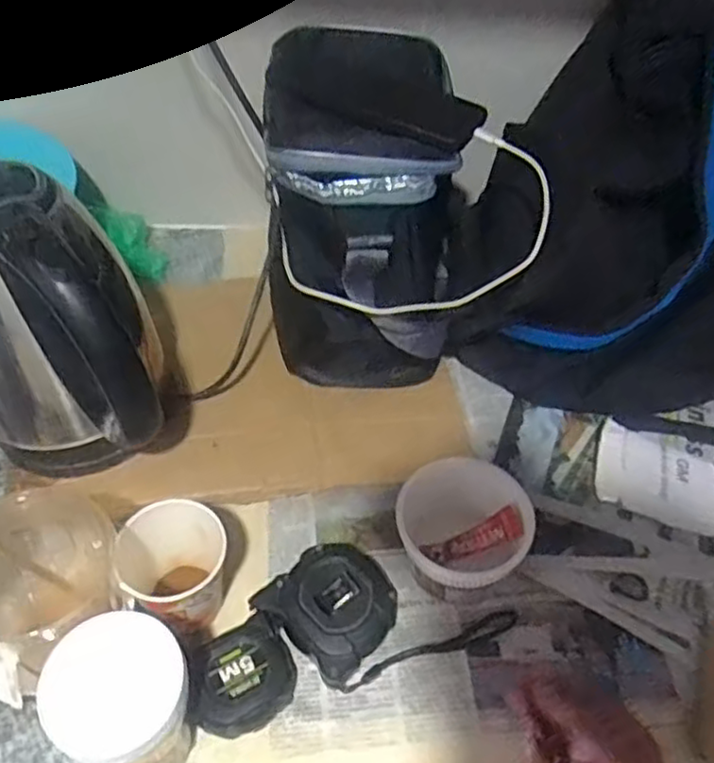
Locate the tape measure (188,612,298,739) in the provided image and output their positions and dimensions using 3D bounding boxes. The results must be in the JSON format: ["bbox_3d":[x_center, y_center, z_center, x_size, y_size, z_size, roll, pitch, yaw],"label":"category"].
[{"bbox_3d":[-0.077,0.202,0.468,0.071,0.034,0.061,-26,57,-24],"label":"tape measure"}]

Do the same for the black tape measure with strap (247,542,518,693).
[{"bbox_3d":[0.015,0.174,0.487,0.175,0.046,0.088,17,51,9],"label":"black tape measure with strap"}]

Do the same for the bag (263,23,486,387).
[{"bbox_3d":[0.012,-0.146,0.617,0.181,0.228,0.254,2,50,-4],"label":"bag"}]

